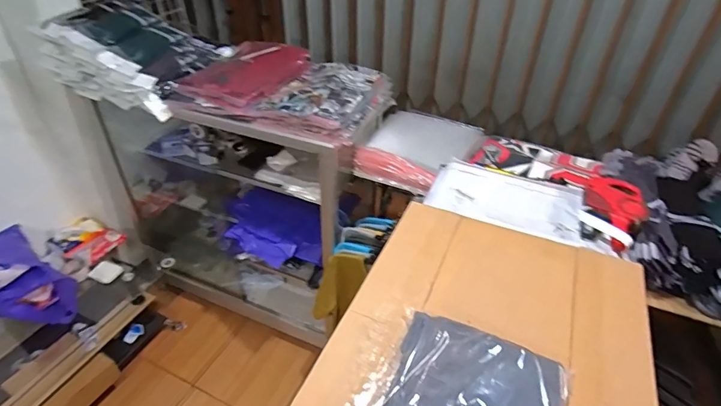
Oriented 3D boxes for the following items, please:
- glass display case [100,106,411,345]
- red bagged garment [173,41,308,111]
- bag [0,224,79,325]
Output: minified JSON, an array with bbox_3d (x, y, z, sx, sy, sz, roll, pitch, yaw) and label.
[{"bbox_3d":[-0.510,0.005,1.734,1.230,0.929,0.440,21,43,22],"label":"glass display case"},{"bbox_3d":[-0.352,-0.419,1.307,0.283,0.052,0.403,19,42,20],"label":"red bagged garment"},{"bbox_3d":[-1.160,0.280,1.389,0.301,0.265,0.253,21,43,22],"label":"bag"}]

